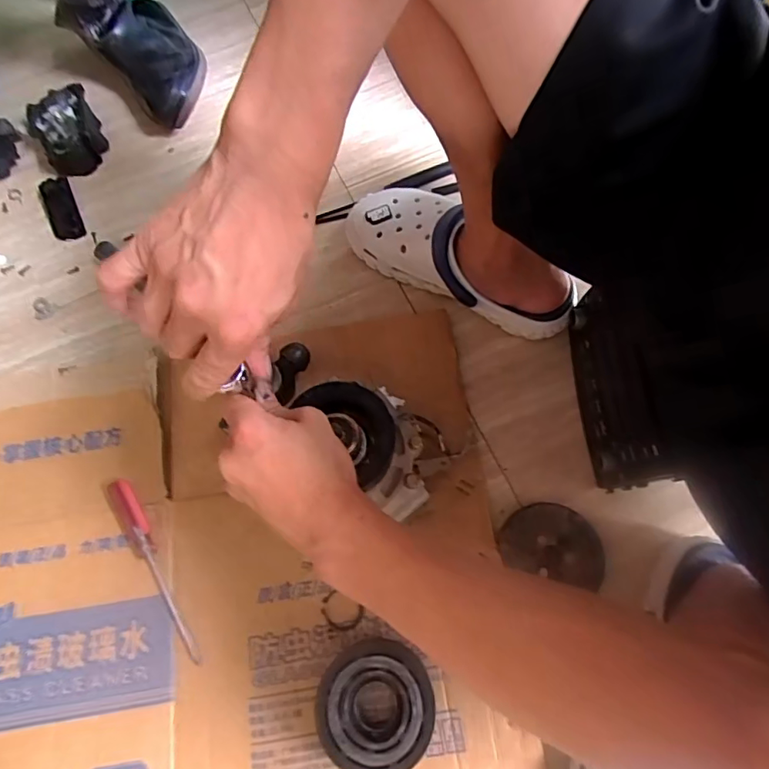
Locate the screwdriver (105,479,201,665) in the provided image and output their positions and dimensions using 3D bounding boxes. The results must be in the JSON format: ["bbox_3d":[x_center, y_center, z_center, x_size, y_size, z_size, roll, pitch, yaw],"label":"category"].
[{"bbox_3d":[-0.233,0.182,0.509,0.028,0.023,0.192,-27,71,-7],"label":"screwdriver"}]

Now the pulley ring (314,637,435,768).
[{"bbox_3d":[-0.008,0.285,0.464,0.104,0.047,0.098,-1,71,2],"label":"pulley ring"}]

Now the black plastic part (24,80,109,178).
[{"bbox_3d":[-0.438,-0.352,0.717,0.088,0.039,0.121,-31,72,-9],"label":"black plastic part"}]

